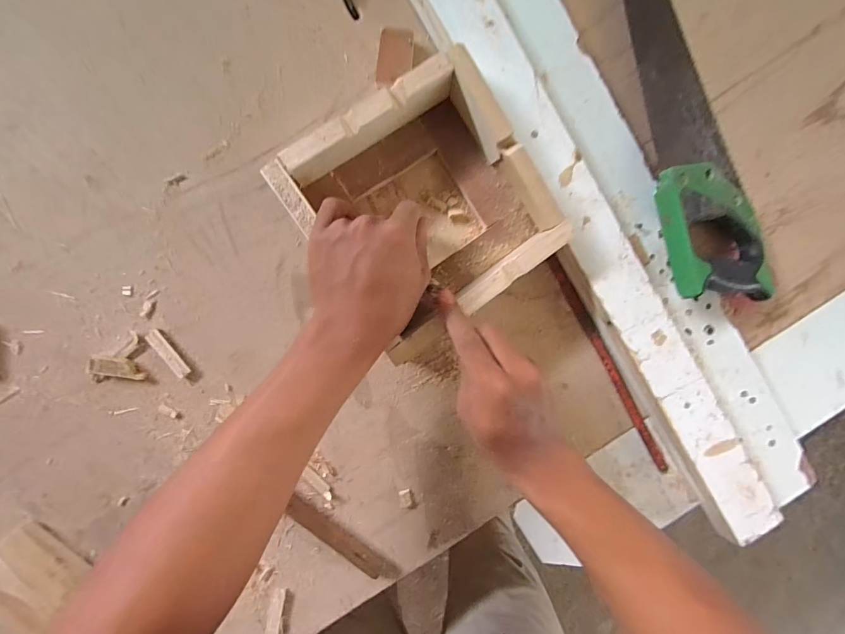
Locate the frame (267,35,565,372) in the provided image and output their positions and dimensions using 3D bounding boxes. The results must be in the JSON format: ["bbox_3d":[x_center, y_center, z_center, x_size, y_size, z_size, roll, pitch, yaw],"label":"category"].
[{"bbox_3d":[0.001,-0.096,0.366,0.188,0.065,0.194,-34,96,-1],"label":"frame"}]

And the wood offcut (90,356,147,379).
[{"bbox_3d":[-0.294,0.048,0.385,0.045,0.017,0.020,10,93,-5],"label":"wood offcut"}]

